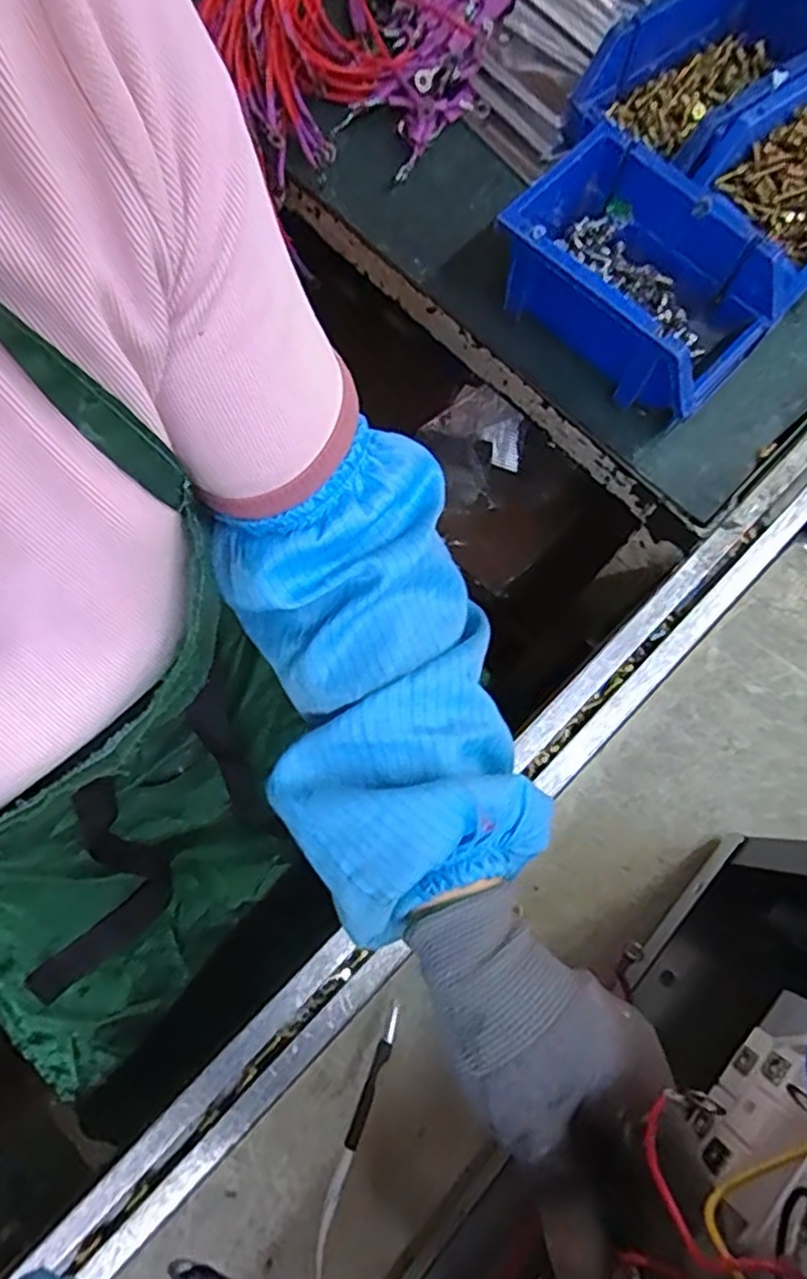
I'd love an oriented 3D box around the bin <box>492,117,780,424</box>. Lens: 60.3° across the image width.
[{"bbox_3d":[0.146,-0.229,0.452,0.162,0.088,0.101,43,81,9],"label":"bin"}]

